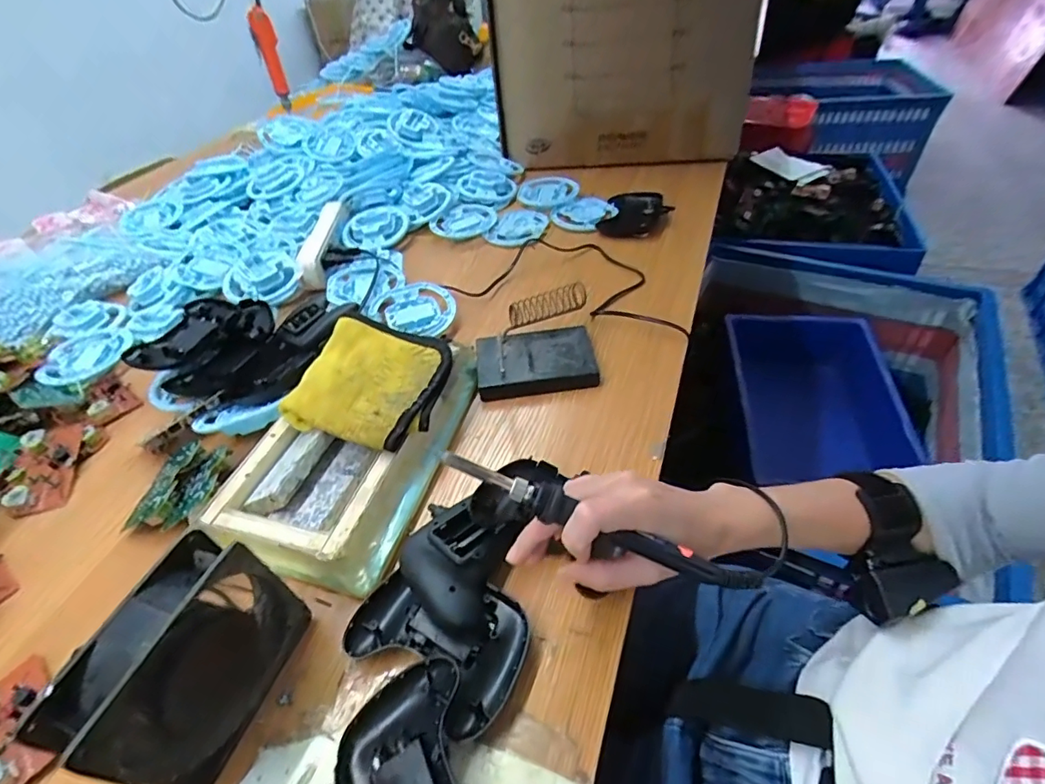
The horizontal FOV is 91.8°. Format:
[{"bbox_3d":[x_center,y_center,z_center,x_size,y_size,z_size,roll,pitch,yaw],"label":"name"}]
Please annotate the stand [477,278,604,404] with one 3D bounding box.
[{"bbox_3d":[0.013,-0.057,0.561,0.130,0.057,0.117,-8,45,-1],"label":"stand"}]

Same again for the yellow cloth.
[{"bbox_3d":[-0.143,-0.016,0.493,0.135,0.025,0.148,8,47,14],"label":"yellow cloth"}]

